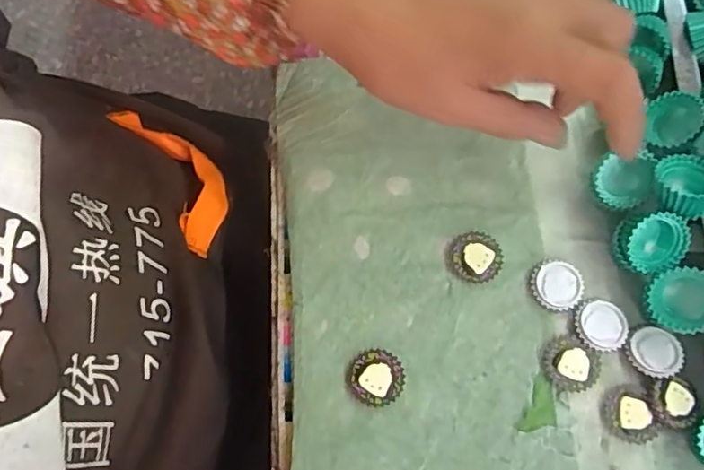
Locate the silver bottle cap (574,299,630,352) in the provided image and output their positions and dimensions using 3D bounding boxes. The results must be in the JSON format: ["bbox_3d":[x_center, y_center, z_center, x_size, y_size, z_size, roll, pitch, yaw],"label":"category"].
[{"bbox_3d":[0.132,0.047,0.312,0.028,0.006,0.027,0,74,1],"label":"silver bottle cap"}]

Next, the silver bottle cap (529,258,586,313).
[{"bbox_3d":[0.111,0.026,0.320,0.027,0.006,0.029,0,74,1],"label":"silver bottle cap"}]

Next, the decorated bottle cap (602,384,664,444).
[{"bbox_3d":[0.142,0.091,0.301,0.026,0.007,0.028,0,74,1],"label":"decorated bottle cap"}]

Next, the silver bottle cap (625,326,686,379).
[{"bbox_3d":[0.158,0.060,0.305,0.026,0.006,0.027,0,74,1],"label":"silver bottle cap"}]

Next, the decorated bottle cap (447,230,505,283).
[{"bbox_3d":[0.068,0.012,0.325,0.029,0.006,0.028,0,74,1],"label":"decorated bottle cap"}]

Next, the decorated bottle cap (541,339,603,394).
[{"bbox_3d":[0.115,0.068,0.308,0.030,0.006,0.025,30,77,9],"label":"decorated bottle cap"}]

